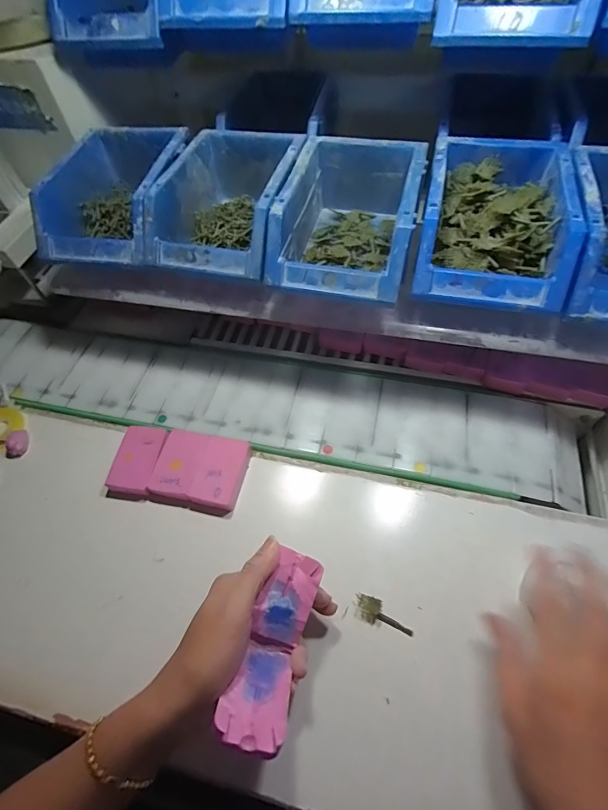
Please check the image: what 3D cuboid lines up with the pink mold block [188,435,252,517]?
[{"bbox_3d":[-0.086,0.070,0.402,0.045,0.016,0.077,8,58,9],"label":"pink mold block"}]

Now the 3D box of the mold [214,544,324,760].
[{"bbox_3d":[-0.018,0.169,0.283,0.041,0.045,0.118,14,57,12],"label":"mold"}]

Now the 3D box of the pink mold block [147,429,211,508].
[{"bbox_3d":[-0.129,0.064,0.409,0.045,0.017,0.076,6,58,8],"label":"pink mold block"}]

